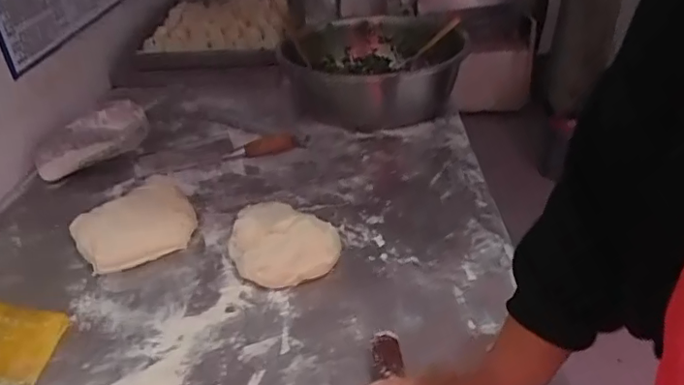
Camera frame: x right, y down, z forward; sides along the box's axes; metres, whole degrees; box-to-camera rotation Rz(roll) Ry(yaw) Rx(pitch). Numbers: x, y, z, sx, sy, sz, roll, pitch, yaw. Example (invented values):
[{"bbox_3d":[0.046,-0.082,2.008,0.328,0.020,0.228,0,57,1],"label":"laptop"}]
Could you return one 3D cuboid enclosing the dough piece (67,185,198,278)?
[{"bbox_3d":[-0.291,0.047,0.785,0.159,0.059,0.125,-23,37,-30],"label":"dough piece"}]

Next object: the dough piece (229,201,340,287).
[{"bbox_3d":[-0.082,0.067,0.744,0.127,0.061,0.122,-16,35,-22],"label":"dough piece"}]

